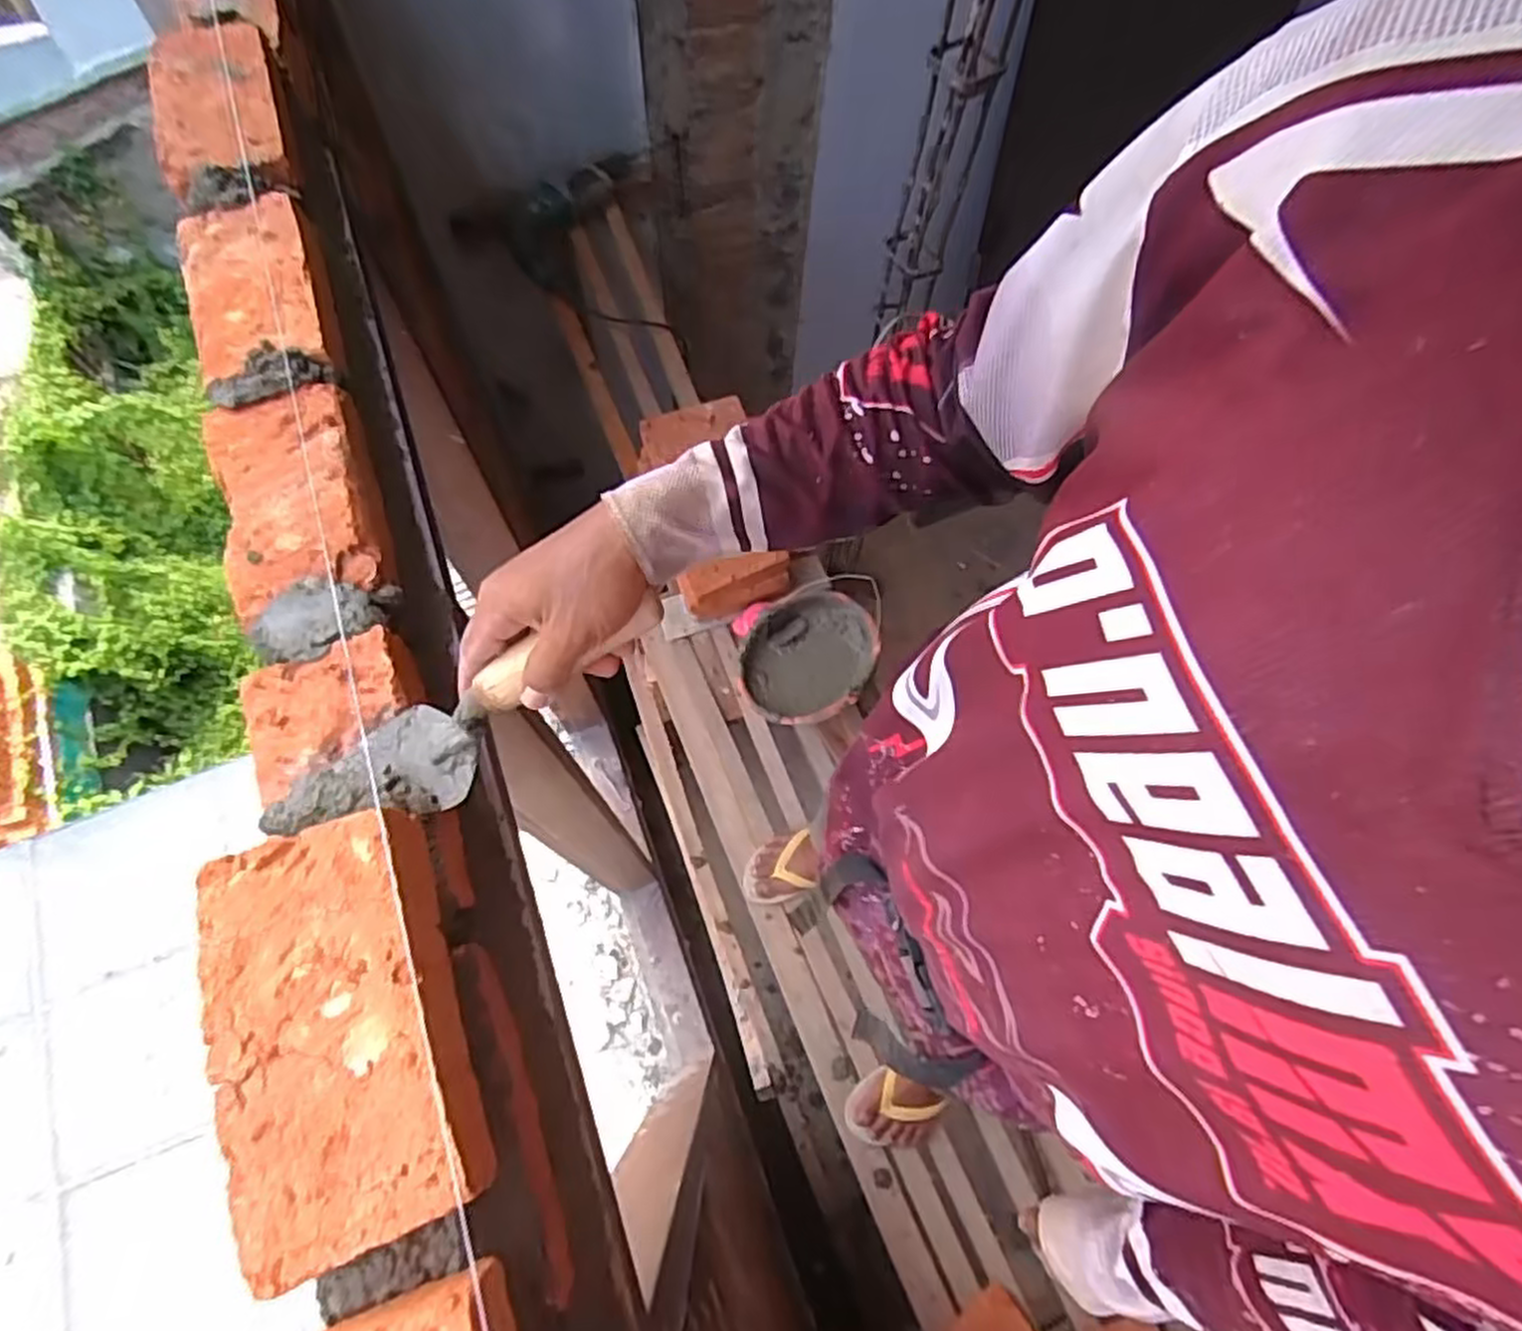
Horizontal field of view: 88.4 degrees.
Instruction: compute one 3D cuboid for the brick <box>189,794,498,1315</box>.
[{"bbox_3d":[-0.207,0.175,0.385,0.106,0.043,0.190,-20,71,-10],"label":"brick"}]

